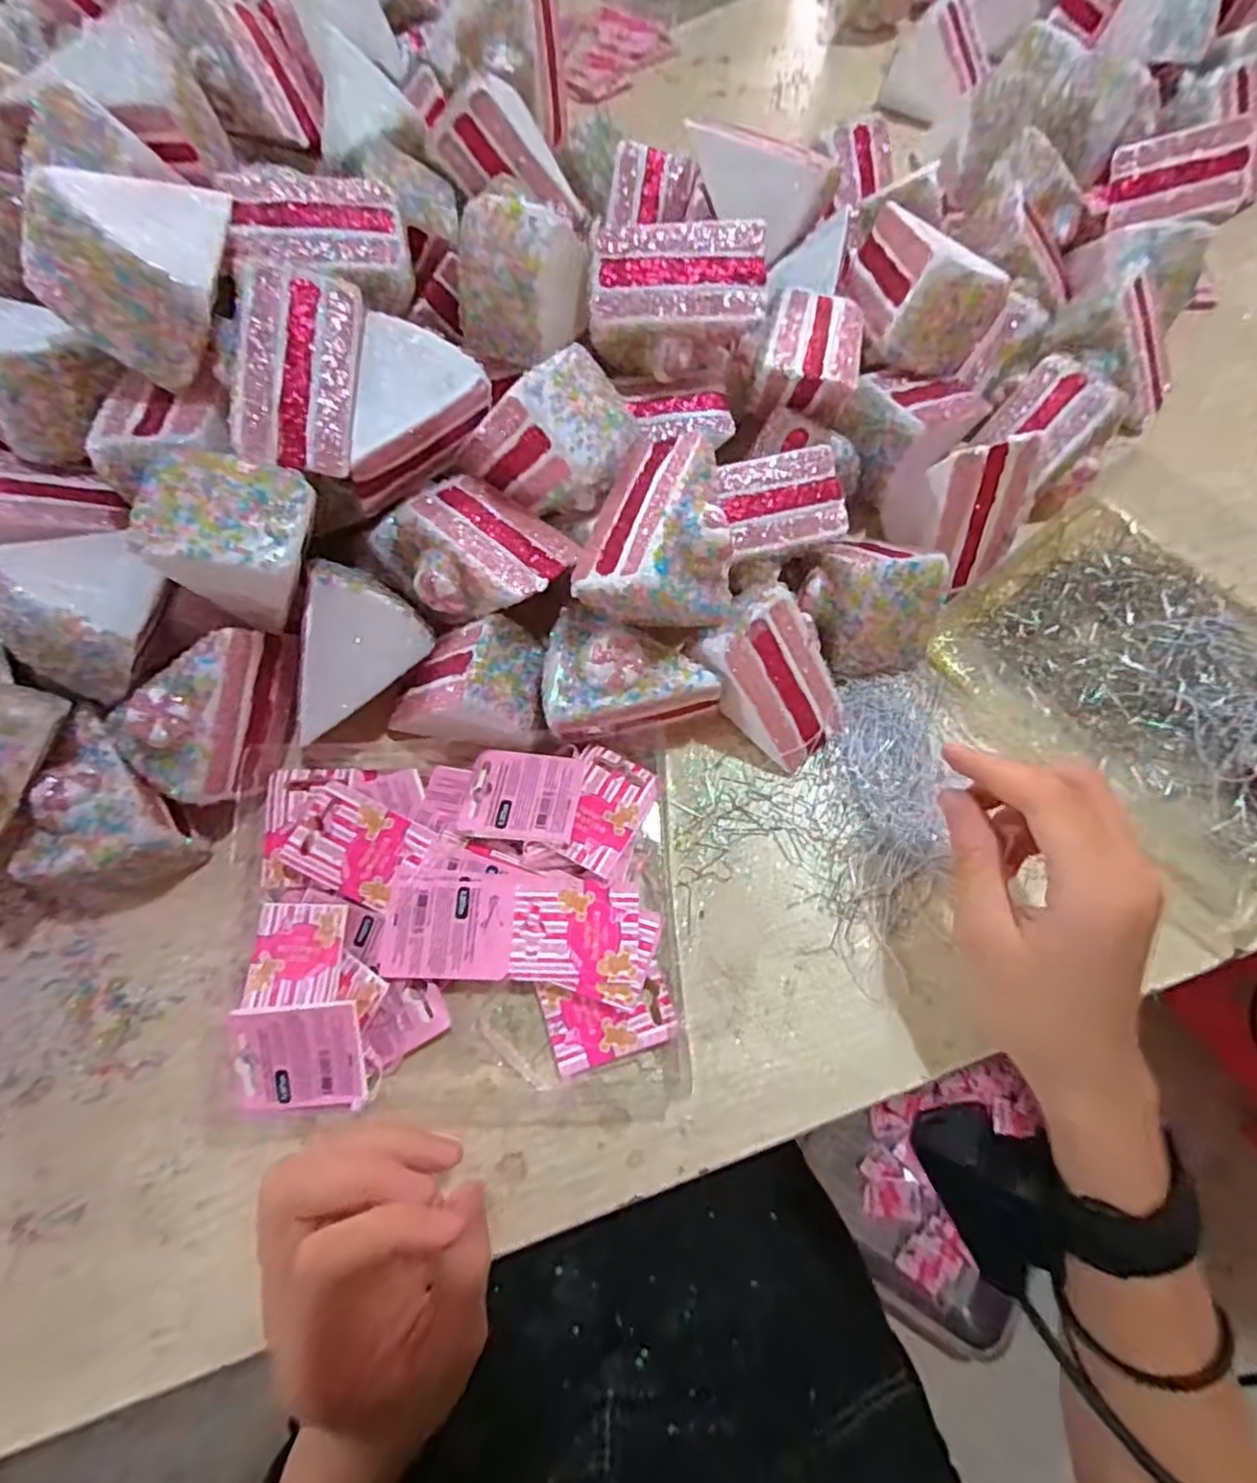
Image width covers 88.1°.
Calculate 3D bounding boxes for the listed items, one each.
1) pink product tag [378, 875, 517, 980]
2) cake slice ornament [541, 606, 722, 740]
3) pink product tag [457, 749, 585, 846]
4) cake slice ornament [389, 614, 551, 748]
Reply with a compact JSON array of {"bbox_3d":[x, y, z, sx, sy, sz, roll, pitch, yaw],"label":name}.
[{"bbox_3d":[-0.084,0.087,0.305,0.059,0.004,0.045,1,70,2],"label":"pink product tag"},{"bbox_3d":[0.000,-0.036,0.326,0.087,0.049,0.060,-5,69,0],"label":"cake slice ornament"},{"bbox_3d":[-0.053,0.027,0.321,0.057,0.006,0.044,5,63,8],"label":"pink product tag"},{"bbox_3d":[-0.083,-0.028,0.328,0.077,0.052,0.055,3,70,3],"label":"cake slice ornament"}]

